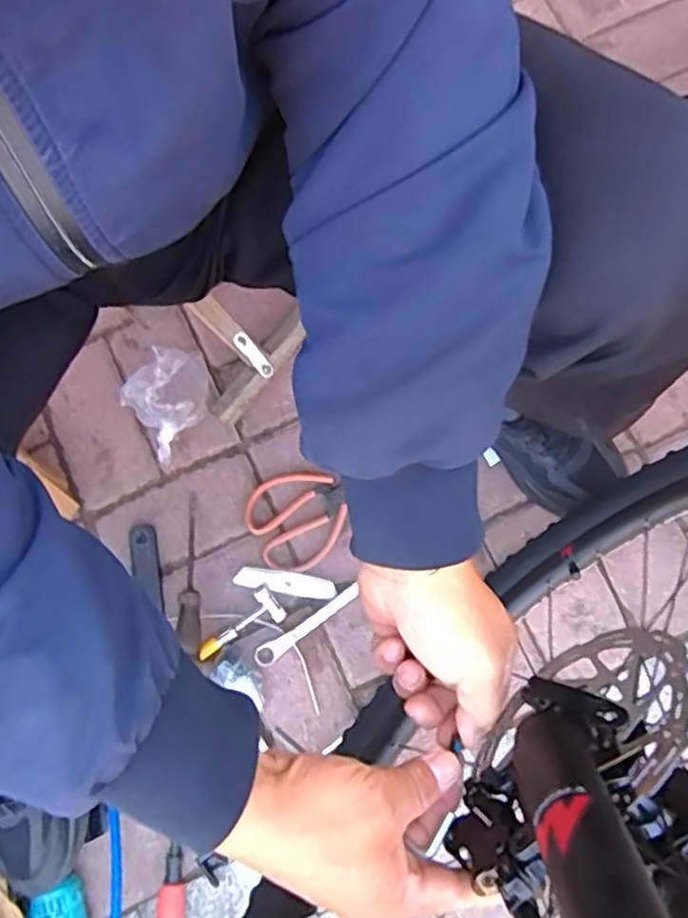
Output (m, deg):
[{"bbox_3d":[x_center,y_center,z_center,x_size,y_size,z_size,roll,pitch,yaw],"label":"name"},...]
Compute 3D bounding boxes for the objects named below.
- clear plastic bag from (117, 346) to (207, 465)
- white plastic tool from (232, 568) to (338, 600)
[{"bbox_3d":[-0.204,-0.072,0.797,0.089,0.100,0.121,30,80,9],"label":"clear plastic bag"},{"bbox_3d":[-0.066,0.139,0.790,0.112,0.012,0.023,9,77,5],"label":"white plastic tool"}]

